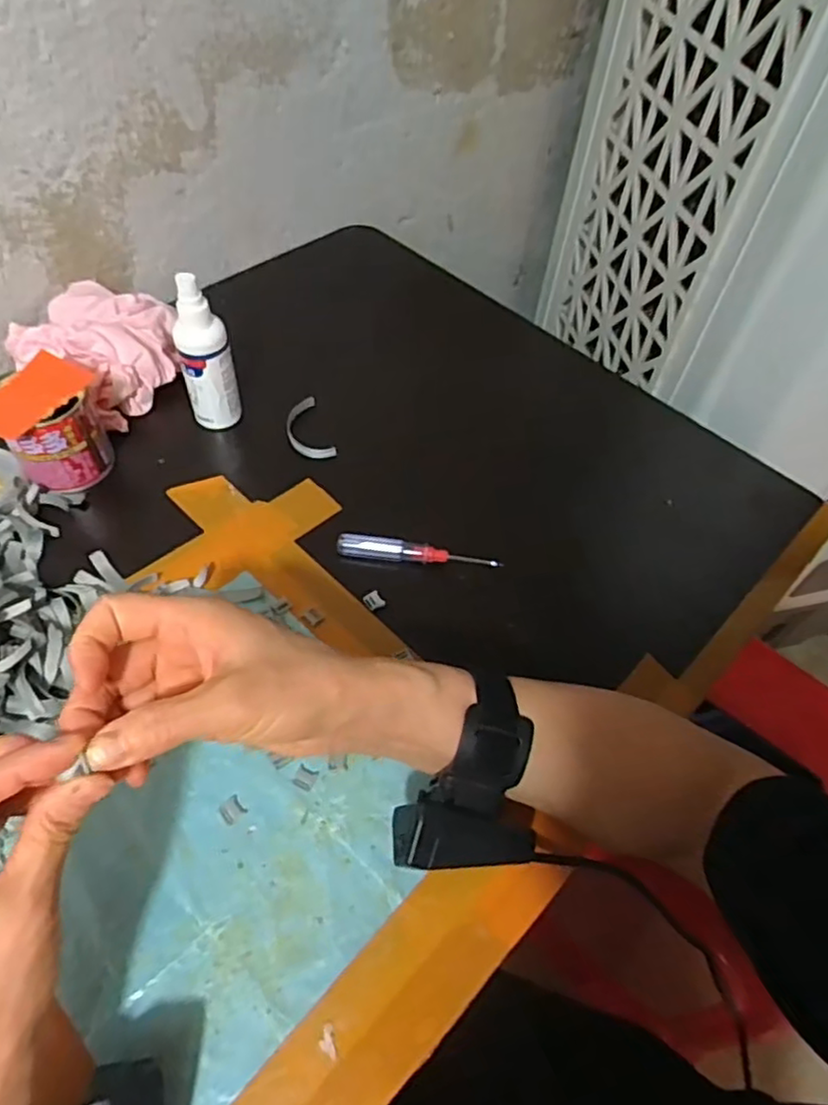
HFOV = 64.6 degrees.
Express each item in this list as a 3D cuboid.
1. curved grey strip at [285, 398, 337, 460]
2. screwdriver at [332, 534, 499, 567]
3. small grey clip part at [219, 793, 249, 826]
[{"bbox_3d":[-0.091,-0.104,0.558,0.033,0.012,0.064,-17,57,-16],"label":"curved grey strip"},{"bbox_3d":[0.003,-0.001,0.486,0.119,0.016,0.015,9,54,3],"label":"screwdriver"},{"bbox_3d":[-0.105,0.148,0.379,0.013,0.004,0.013,40,61,22],"label":"small grey clip part"}]

